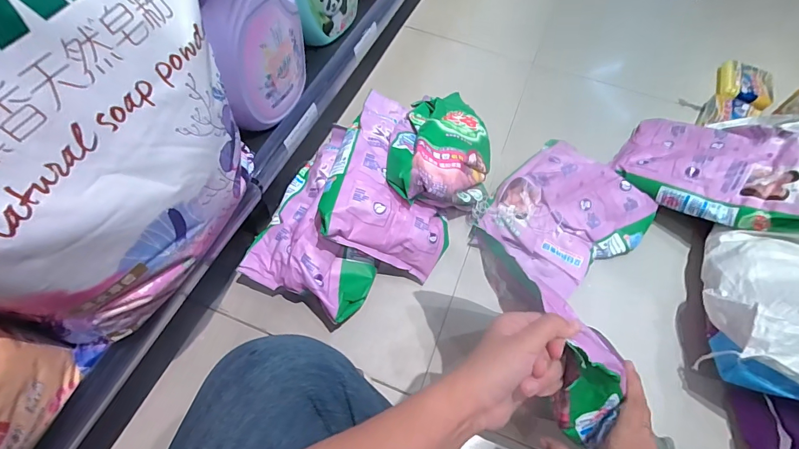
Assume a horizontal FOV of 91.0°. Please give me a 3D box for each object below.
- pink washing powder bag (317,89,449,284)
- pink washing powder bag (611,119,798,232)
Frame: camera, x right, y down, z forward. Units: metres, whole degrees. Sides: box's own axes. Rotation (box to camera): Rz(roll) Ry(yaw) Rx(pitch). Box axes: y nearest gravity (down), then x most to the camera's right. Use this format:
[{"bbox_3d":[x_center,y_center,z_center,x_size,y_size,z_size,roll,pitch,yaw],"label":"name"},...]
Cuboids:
[{"bbox_3d":[-0.002,-0.098,0.663,0.214,0.064,0.348,21,54,-20],"label":"pink washing powder bag"},{"bbox_3d":[0.550,-0.098,0.662,0.331,0.066,0.204,22,65,40],"label":"pink washing powder bag"}]

